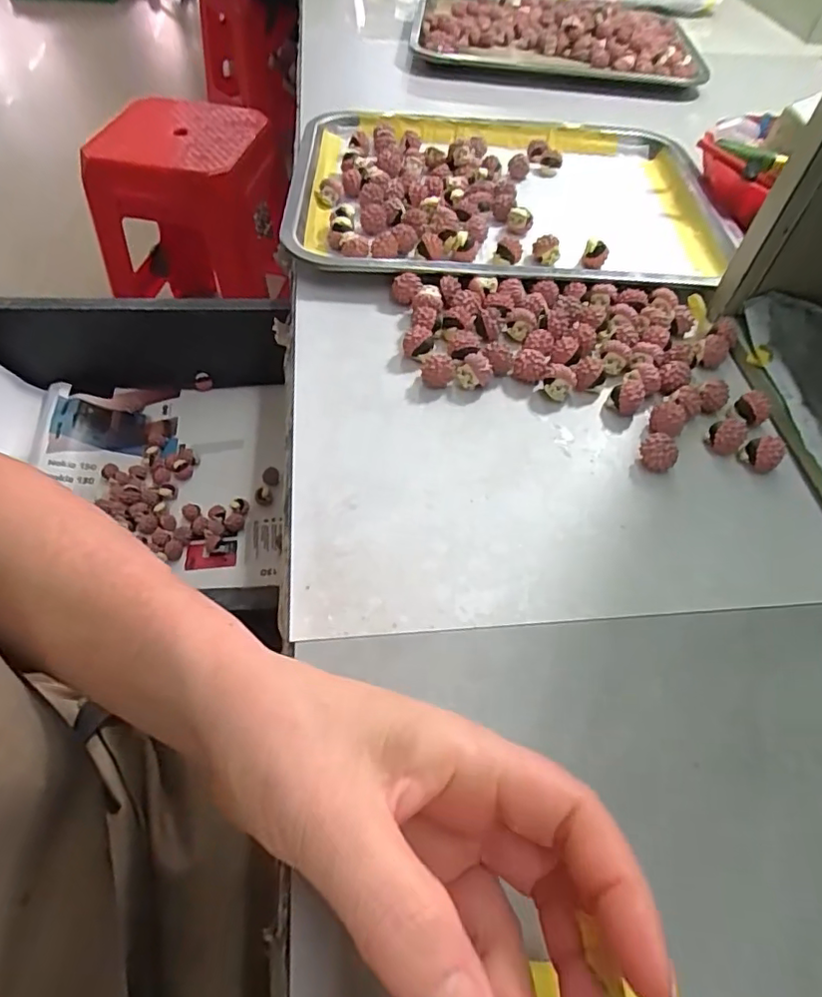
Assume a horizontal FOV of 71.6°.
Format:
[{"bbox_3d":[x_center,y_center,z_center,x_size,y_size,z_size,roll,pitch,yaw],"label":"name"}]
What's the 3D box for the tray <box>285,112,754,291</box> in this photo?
[{"bbox_3d":[0.080,-0.251,0.484,0.354,0.046,0.267,4,52,-2],"label":"tray"}]

